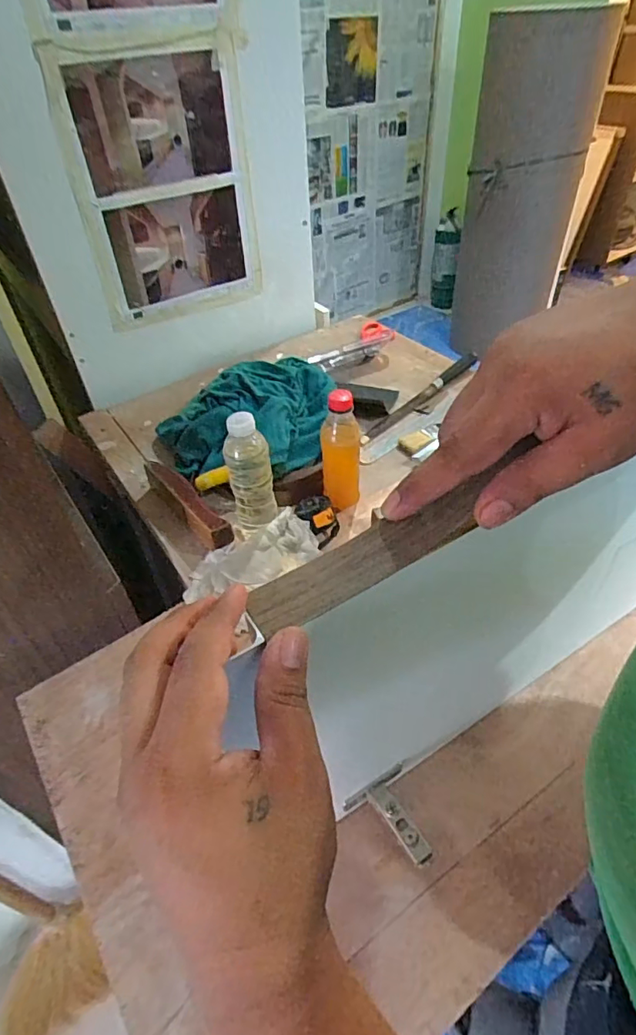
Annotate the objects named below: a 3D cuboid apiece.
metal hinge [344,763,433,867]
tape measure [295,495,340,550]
[{"bbox_3d":[0.065,0.246,0.432,0.056,0.014,0.071,-26,39,-21],"label":"metal hinge"},{"bbox_3d":[-0.002,0.001,0.718,0.051,0.034,0.076,-10,45,-6],"label":"tape measure"}]

